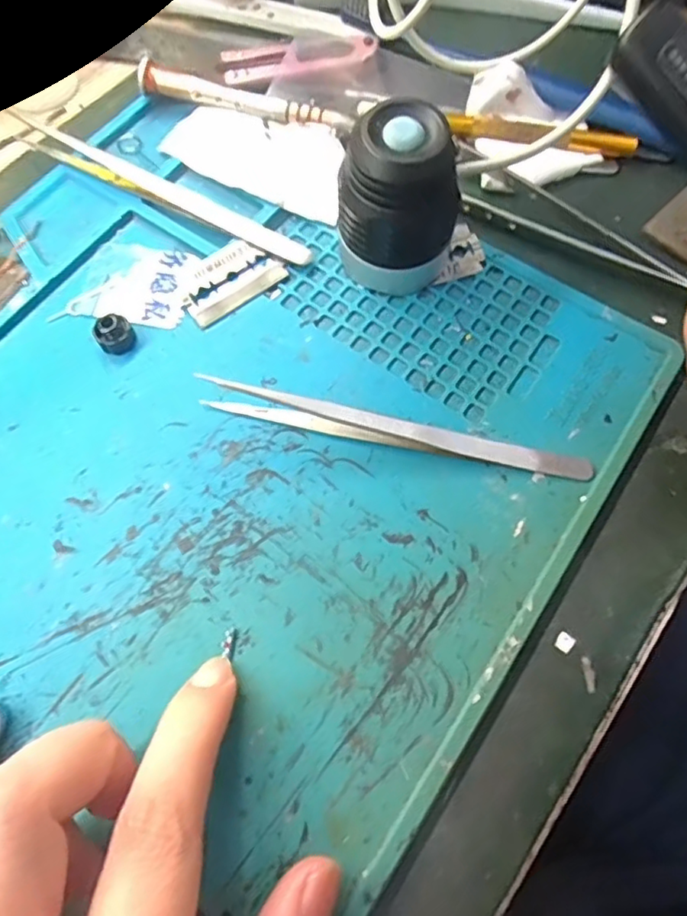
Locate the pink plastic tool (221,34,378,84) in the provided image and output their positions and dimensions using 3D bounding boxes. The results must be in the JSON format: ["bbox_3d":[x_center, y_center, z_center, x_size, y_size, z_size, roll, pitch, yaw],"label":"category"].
[{"bbox_3d":[-0.019,-0.179,0.264,0.067,0.004,0.021,-10,69,-5],"label":"pink plastic tool"}]

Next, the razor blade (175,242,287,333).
[{"bbox_3d":[-0.043,-0.068,0.225,0.040,0.004,0.023,-37,84,-14],"label":"razor blade"}]

